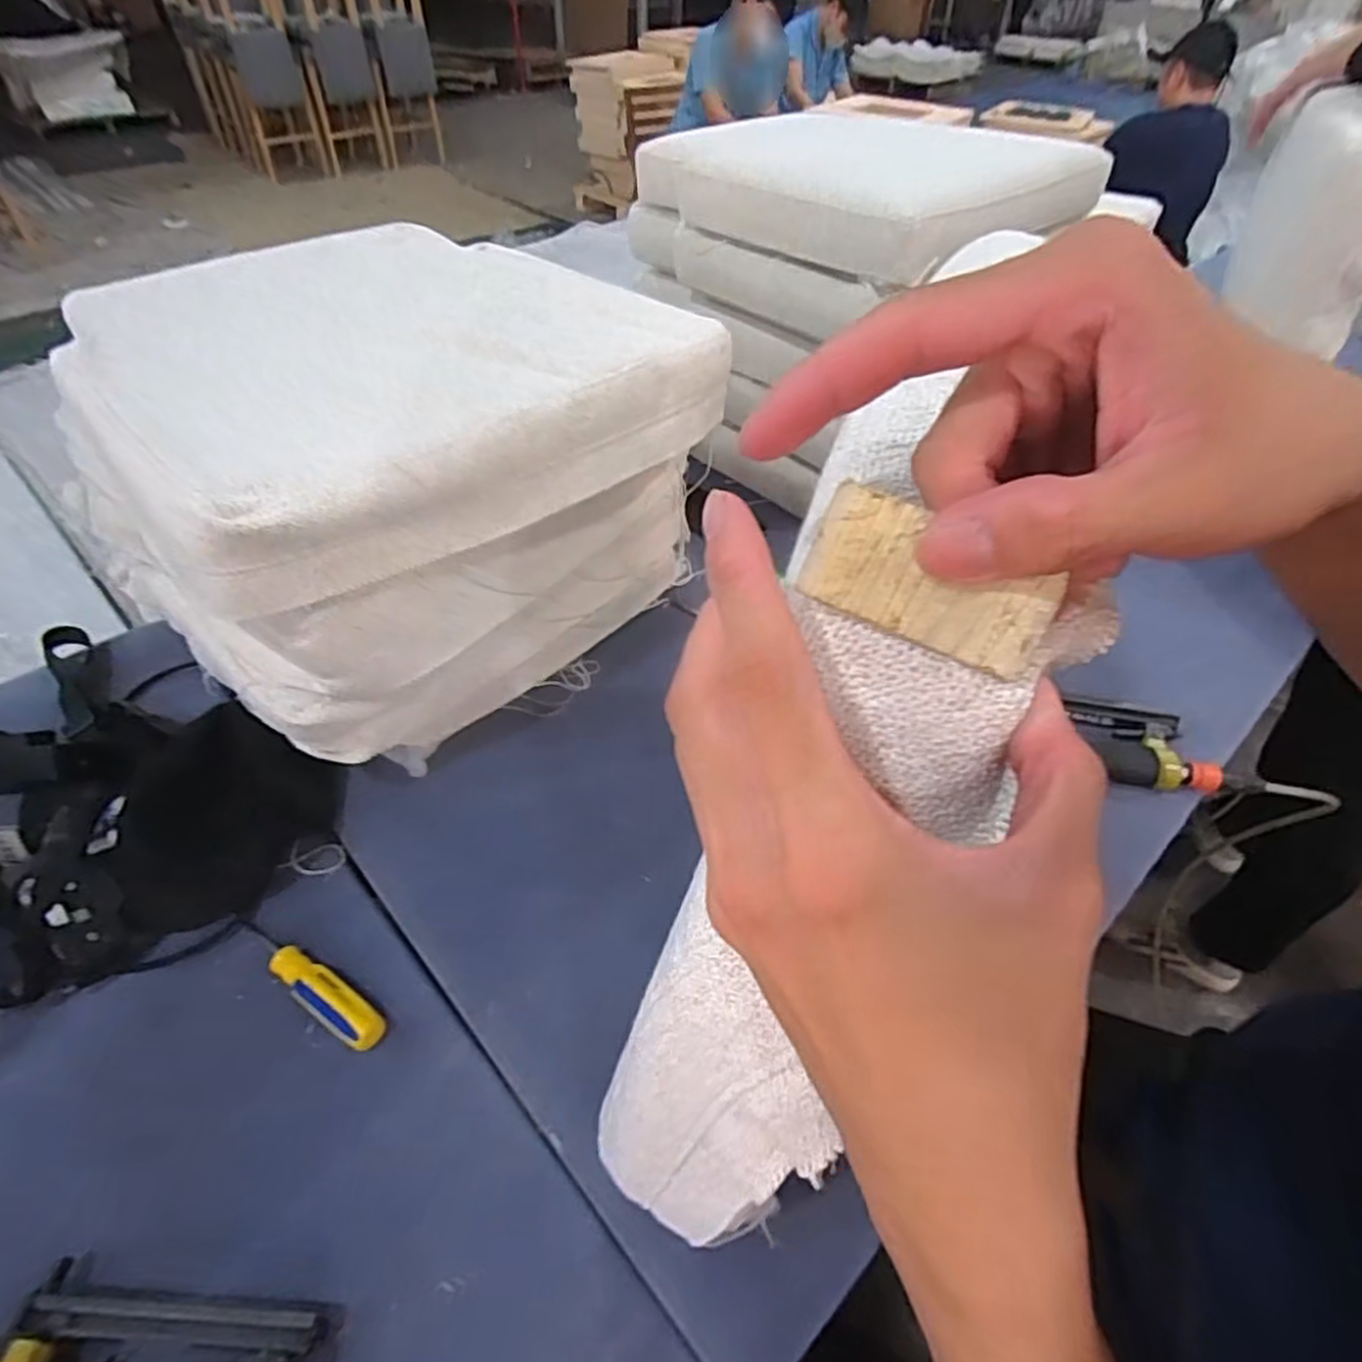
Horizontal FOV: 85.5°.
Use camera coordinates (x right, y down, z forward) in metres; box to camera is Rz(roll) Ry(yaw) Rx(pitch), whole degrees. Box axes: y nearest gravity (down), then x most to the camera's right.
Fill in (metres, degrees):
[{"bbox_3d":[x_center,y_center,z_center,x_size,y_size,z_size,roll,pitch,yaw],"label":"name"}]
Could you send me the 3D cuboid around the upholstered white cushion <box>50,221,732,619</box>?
[{"bbox_3d":[-0.304,-0.310,0.726,0.499,0.090,0.516,-35,57,-30],"label":"upholstered white cushion"}]

